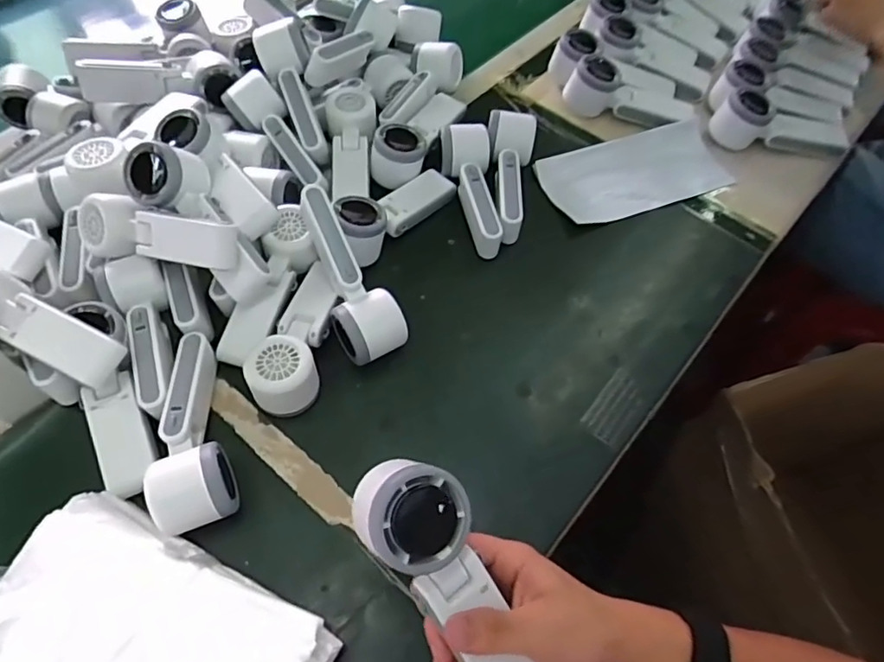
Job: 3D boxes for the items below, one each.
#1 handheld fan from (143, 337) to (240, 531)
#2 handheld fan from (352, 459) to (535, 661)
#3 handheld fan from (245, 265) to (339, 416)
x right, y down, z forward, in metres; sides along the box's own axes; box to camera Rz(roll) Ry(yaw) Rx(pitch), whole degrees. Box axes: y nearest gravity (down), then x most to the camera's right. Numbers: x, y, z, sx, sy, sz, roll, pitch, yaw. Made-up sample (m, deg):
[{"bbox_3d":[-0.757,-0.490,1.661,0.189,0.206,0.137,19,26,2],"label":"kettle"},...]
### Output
[{"bbox_3d":[-0.208,0.082,0.462,0.056,0.060,0.162,-17,61,-12],"label":"handheld fan"},{"bbox_3d":[0.004,0.153,0.336,0.058,0.046,0.163,-30,100,-18],"label":"handheld fan"},{"bbox_3d":[-0.134,0.002,0.517,0.059,0.052,0.157,5,59,1],"label":"handheld fan"}]

